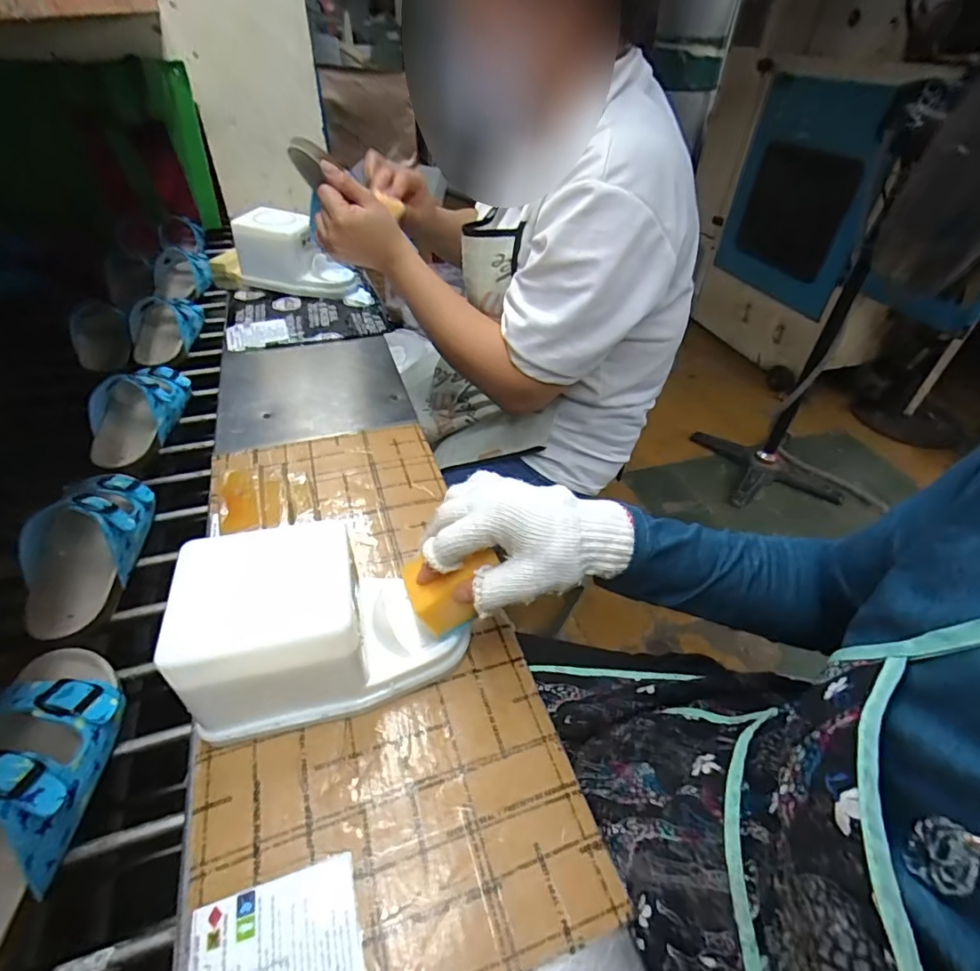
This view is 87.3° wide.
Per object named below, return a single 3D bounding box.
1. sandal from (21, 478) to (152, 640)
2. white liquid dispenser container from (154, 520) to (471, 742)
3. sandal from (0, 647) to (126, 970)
[{"bbox_3d":[-0.387,0.050,0.485,0.085,0.065,0.174,-6,42,-10],"label":"sandal"},{"bbox_3d":[-0.108,0.095,0.361,0.180,0.105,0.097,-8,43,-12],"label":"white liquid dispenser container"},{"bbox_3d":[-0.311,0.193,0.335,0.090,0.080,0.214,-9,43,-12],"label":"sandal"}]

